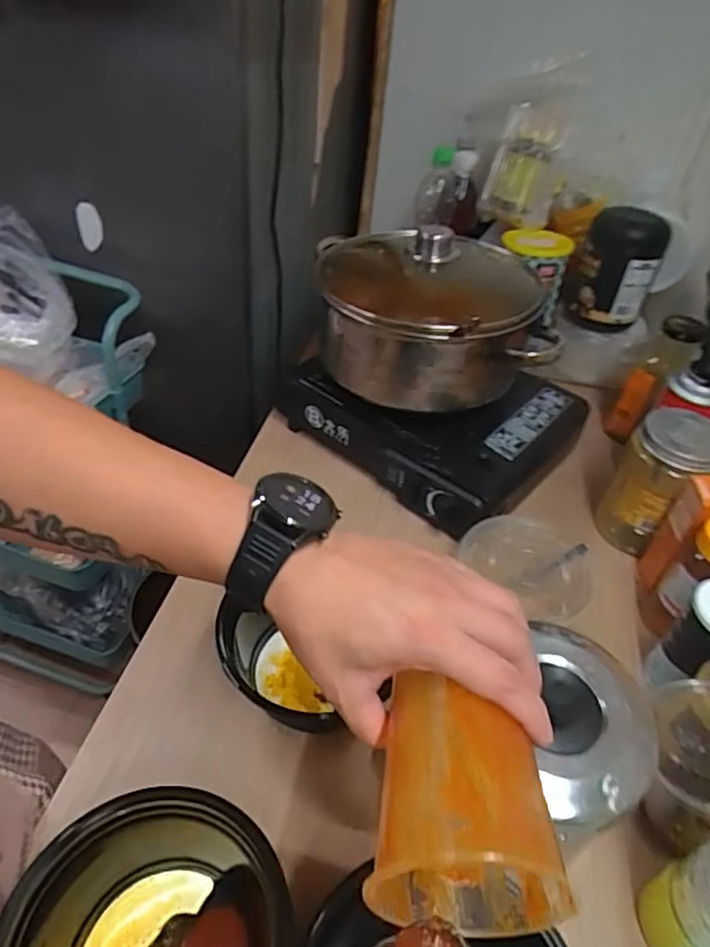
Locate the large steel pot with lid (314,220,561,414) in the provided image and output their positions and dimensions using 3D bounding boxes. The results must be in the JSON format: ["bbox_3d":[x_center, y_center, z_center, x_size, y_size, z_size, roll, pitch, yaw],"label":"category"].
[{"bbox_3d":[0.080,-0.191,0.700,0.222,0.156,0.250,-2,44,-10],"label":"large steel pot with lid"}]

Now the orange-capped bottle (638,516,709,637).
[{"bbox_3d":[0.333,0.099,0.569,0.052,0.156,0.064,13,43,6],"label":"orange-capped bottle"}]

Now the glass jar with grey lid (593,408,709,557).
[{"bbox_3d":[0.344,0.011,0.681,0.087,0.167,0.095,4,43,-4],"label":"glass jar with grey lid"}]

